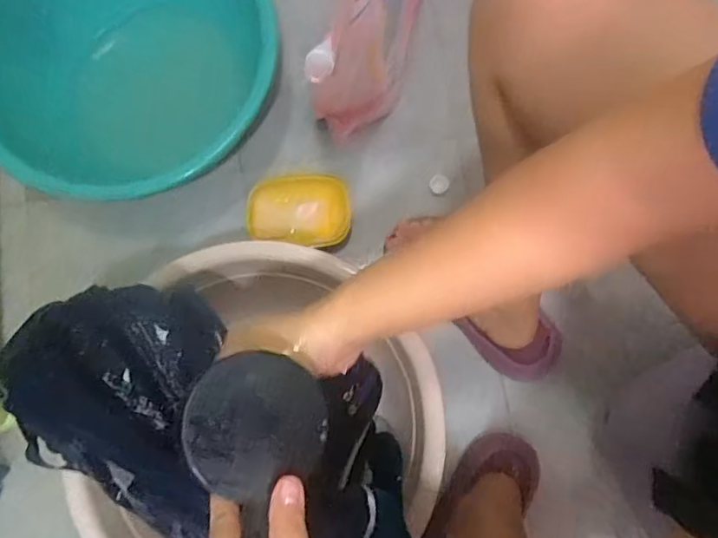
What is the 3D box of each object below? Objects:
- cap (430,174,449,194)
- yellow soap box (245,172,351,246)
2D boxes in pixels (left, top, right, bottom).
[{"bbox_3d":[0.108,-0.115,0.779,0.025,0.006,0.024,0,78,1],"label":"cap"},{"bbox_3d":[-0.077,-0.079,0.768,0.133,0.037,0.097,7,78,2],"label":"yellow soap box"}]

